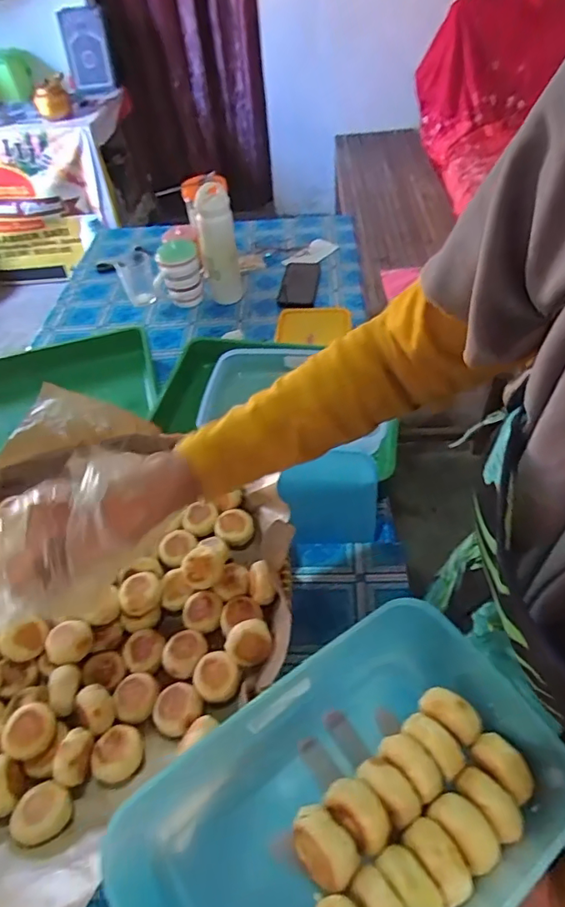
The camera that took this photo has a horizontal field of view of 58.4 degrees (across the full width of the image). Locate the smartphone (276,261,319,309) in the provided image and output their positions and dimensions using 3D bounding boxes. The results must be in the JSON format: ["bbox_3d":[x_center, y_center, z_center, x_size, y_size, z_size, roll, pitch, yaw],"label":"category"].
[{"bbox_3d":[0.037,-0.370,1.096,0.080,0.006,0.190,4,49,9],"label":"smartphone"}]

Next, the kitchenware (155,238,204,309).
[{"bbox_3d":[-0.211,-0.373,1.055,0.083,0.120,0.082,-17,49,-9],"label":"kitchenware"}]

